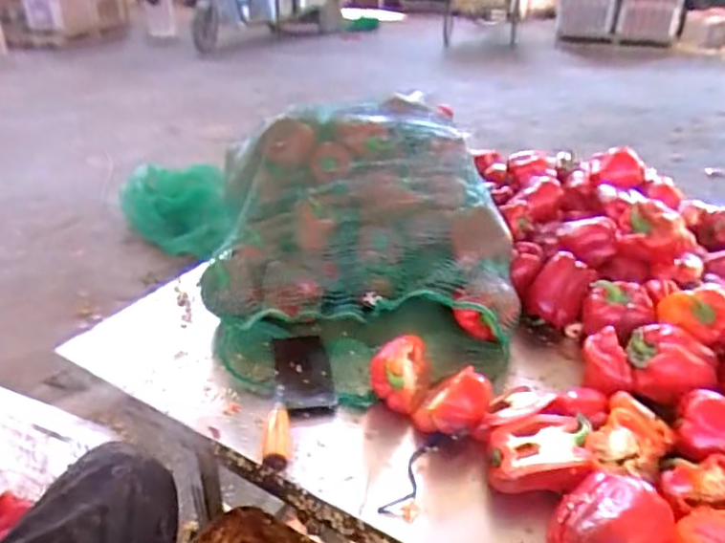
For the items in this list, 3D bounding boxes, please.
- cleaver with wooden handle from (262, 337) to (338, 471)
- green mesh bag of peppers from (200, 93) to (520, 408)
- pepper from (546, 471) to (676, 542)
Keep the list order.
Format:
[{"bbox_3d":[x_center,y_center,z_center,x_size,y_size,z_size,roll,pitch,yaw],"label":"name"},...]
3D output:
[{"bbox_3d":[-0.083,0.159,0.763,0.086,0.031,0.264,-2,31,-5],"label":"cleaver with wooden handle"},{"bbox_3d":[-0.014,-0.071,0.930,0.456,0.267,0.520,-5,31,-9],"label":"green mesh bag of peppers"},{"bbox_3d":[0.246,0.258,0.565,0.106,0.078,0.093,-23,38,-34],"label":"pepper"}]

